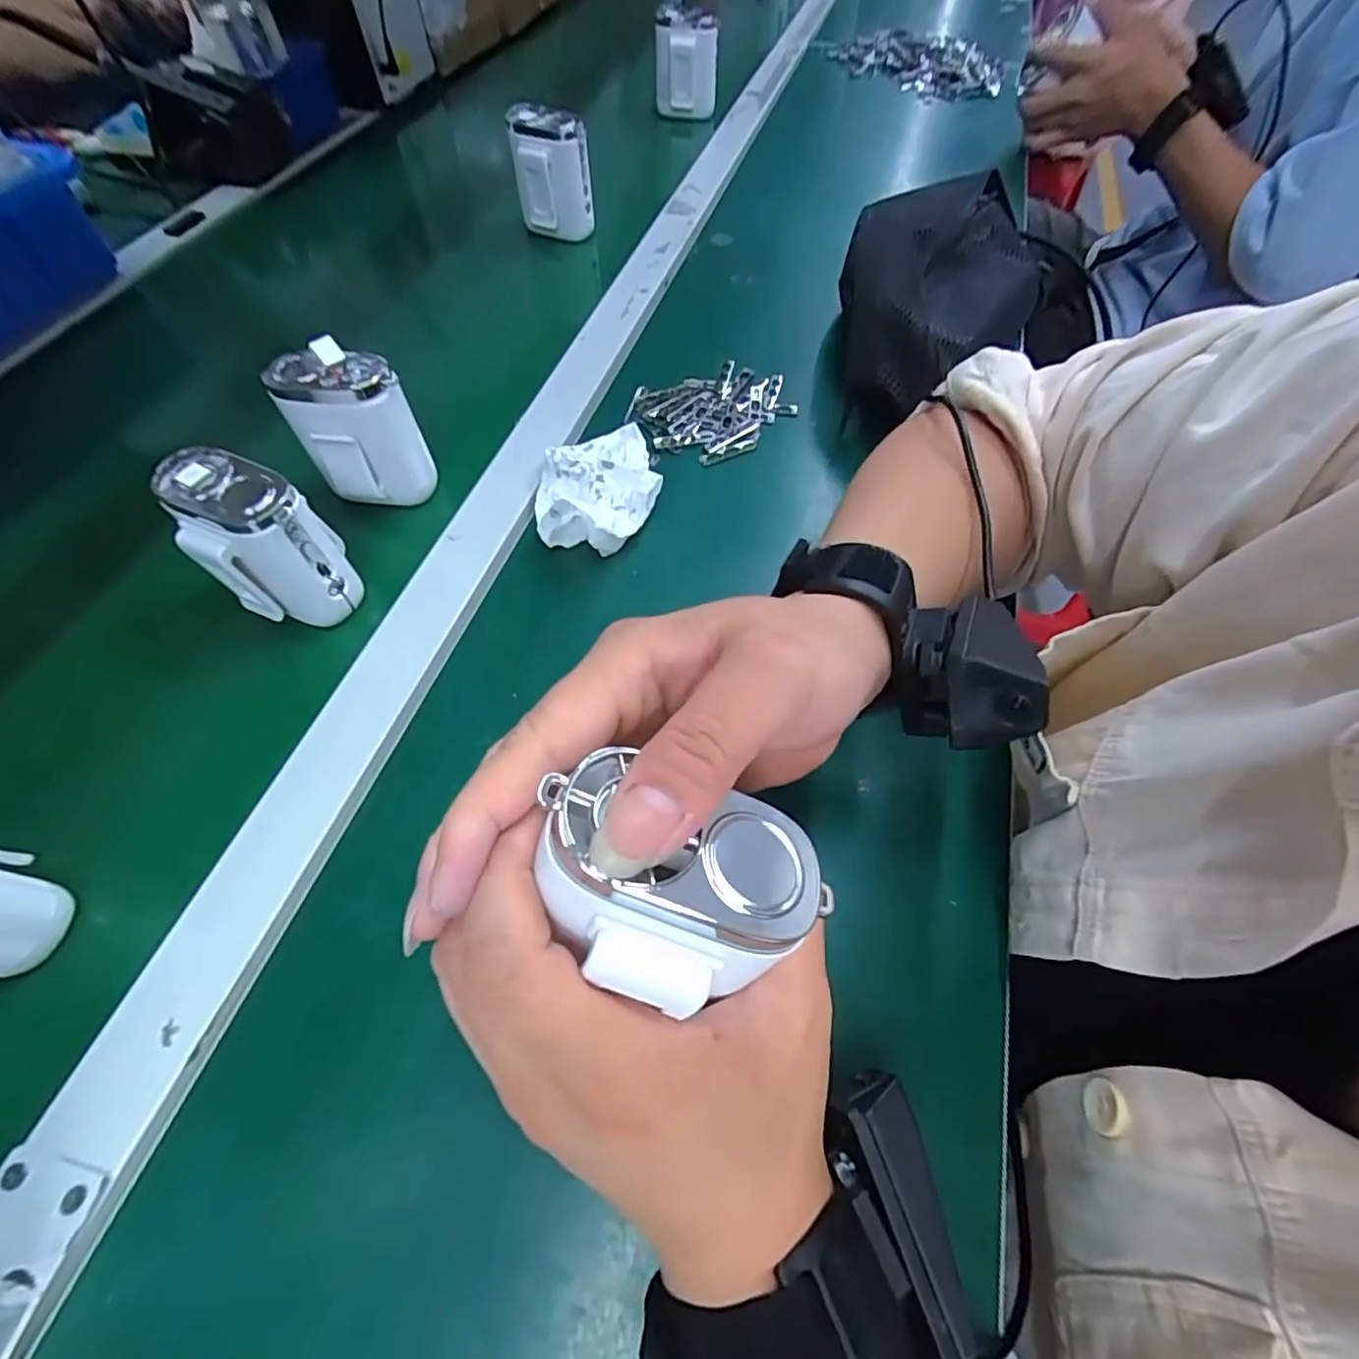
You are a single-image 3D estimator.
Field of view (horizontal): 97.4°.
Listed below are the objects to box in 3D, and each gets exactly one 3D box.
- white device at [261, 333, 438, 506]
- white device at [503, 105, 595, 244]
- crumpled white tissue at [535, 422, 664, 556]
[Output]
[{"bbox_3d":[-0.190,-0.146,0.350,0.067,0.084,0.033,-8,60,-6],"label":"white device"},{"bbox_3d":[-0.114,-0.450,0.530,0.066,0.082,0.031,19,61,10],"label":"white device"},{"bbox_3d":[-0.054,-0.126,0.376,0.076,0.026,0.103,-11,61,-8],"label":"crumpled white tissue"}]

